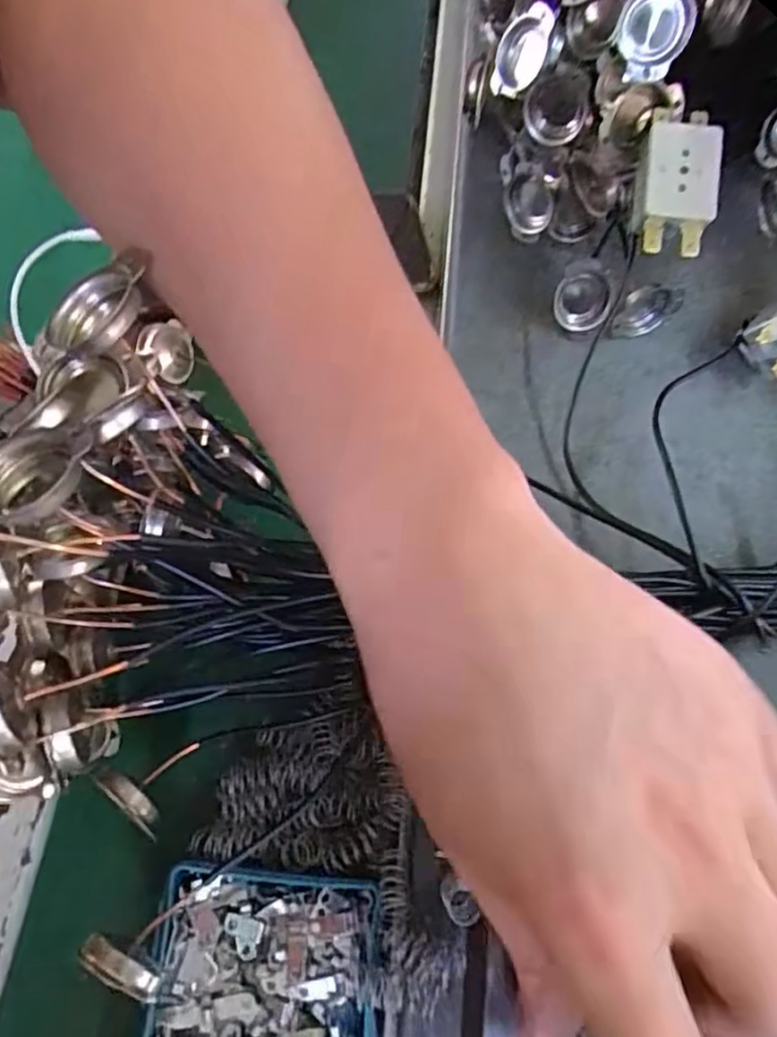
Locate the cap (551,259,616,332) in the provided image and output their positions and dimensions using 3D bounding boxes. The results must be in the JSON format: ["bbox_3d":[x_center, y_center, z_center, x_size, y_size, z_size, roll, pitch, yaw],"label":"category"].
[{"bbox_3d":[0.093,-0.106,0.324,0.027,0.032,0.008,7,29,-2],"label":"cap"}]

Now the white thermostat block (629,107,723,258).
[{"bbox_3d":[0.119,-0.139,0.277,0.033,0.018,0.061,14,90,14],"label":"white thermostat block"}]

